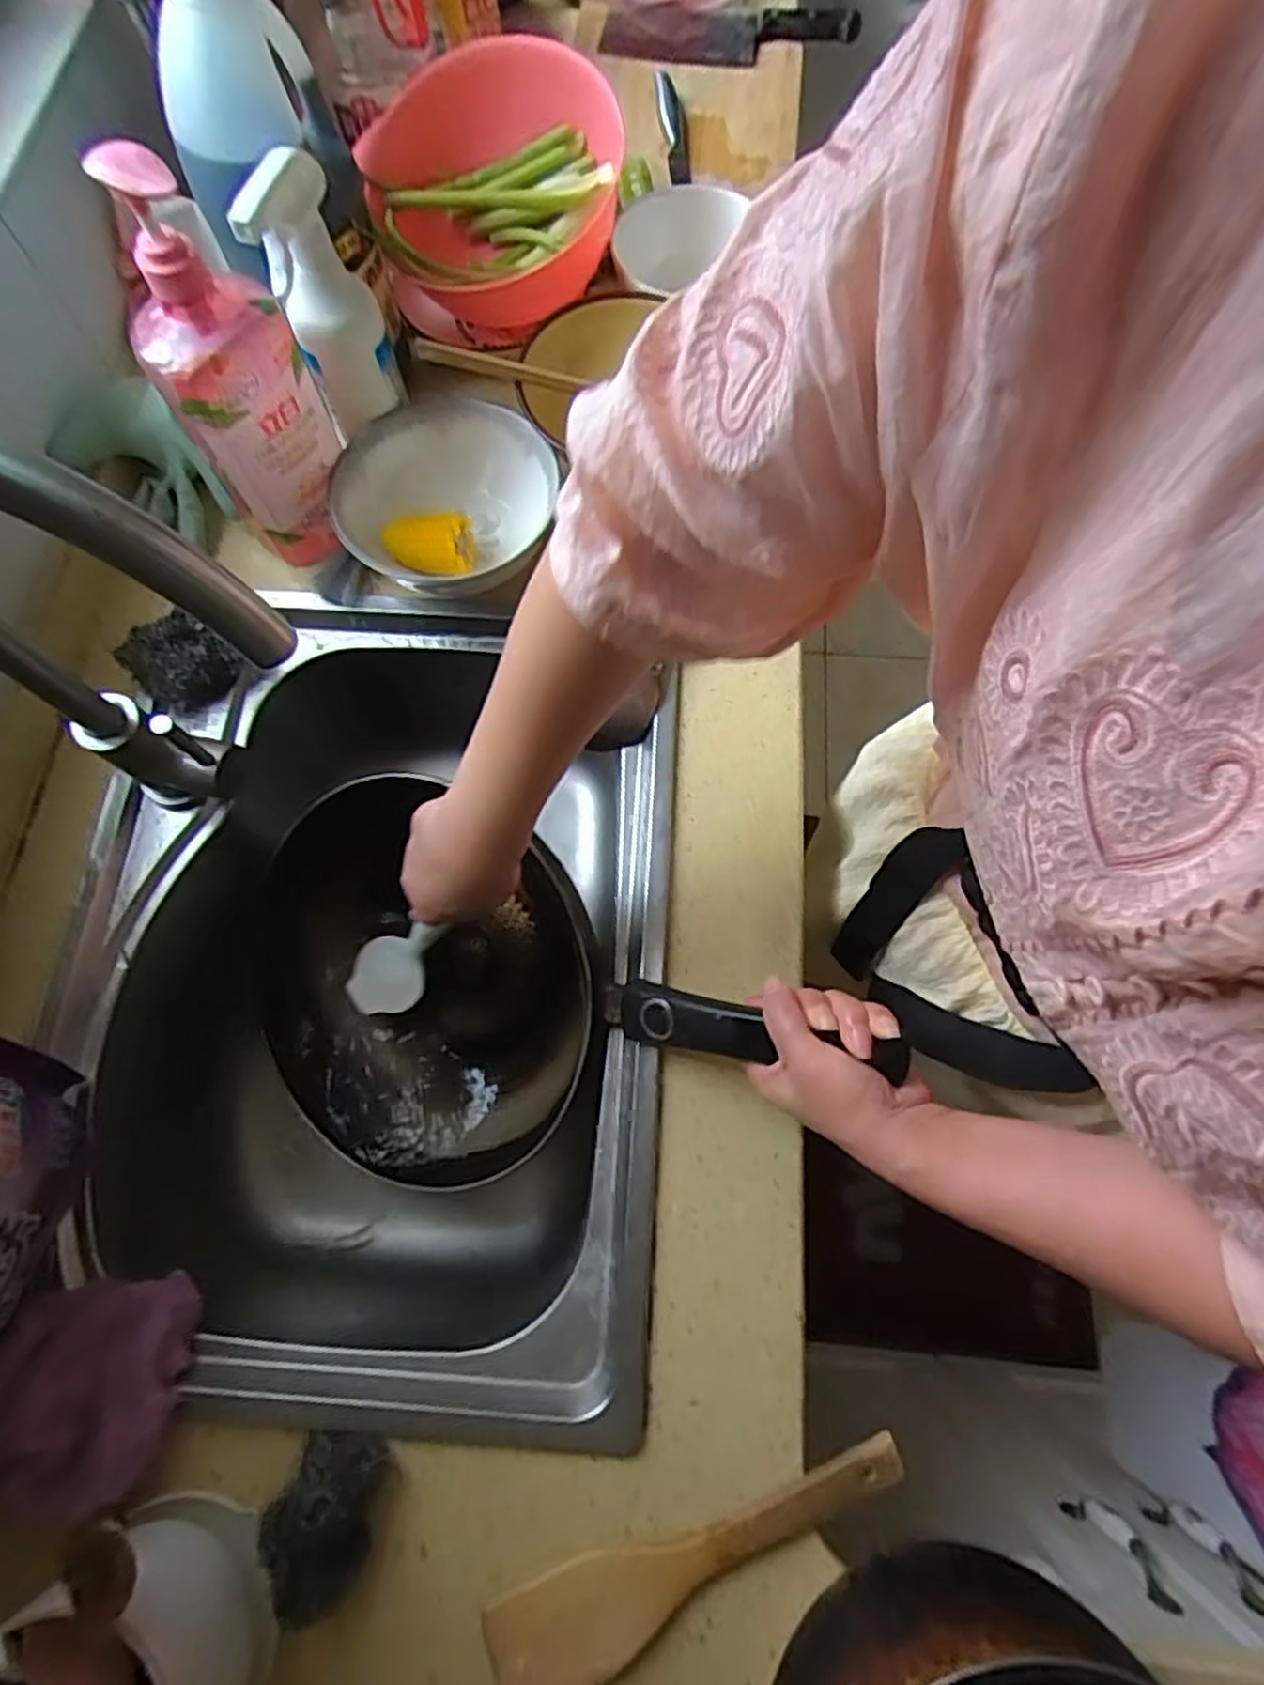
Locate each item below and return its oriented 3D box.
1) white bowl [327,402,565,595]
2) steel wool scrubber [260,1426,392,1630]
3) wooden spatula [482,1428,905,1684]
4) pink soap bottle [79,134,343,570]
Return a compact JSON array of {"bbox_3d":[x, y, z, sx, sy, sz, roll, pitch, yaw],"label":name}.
[{"bbox_3d":[-0.147,-0.268,0.595,0.168,0.062,0.141,-21,72,-7],"label":"white bowl"},{"bbox_3d":[-0.175,0.378,0.419,0.060,0.034,0.078,9,71,4],"label":"steel wool scrubber"},{"bbox_3d":[0.038,0.396,0.419,0.241,0.011,0.055,-24,72,-8],"label":"wooden spatula"},{"bbox_3d":[-0.267,-0.313,0.508,0.094,0.250,0.068,-36,74,-11],"label":"pink soap bottle"}]

